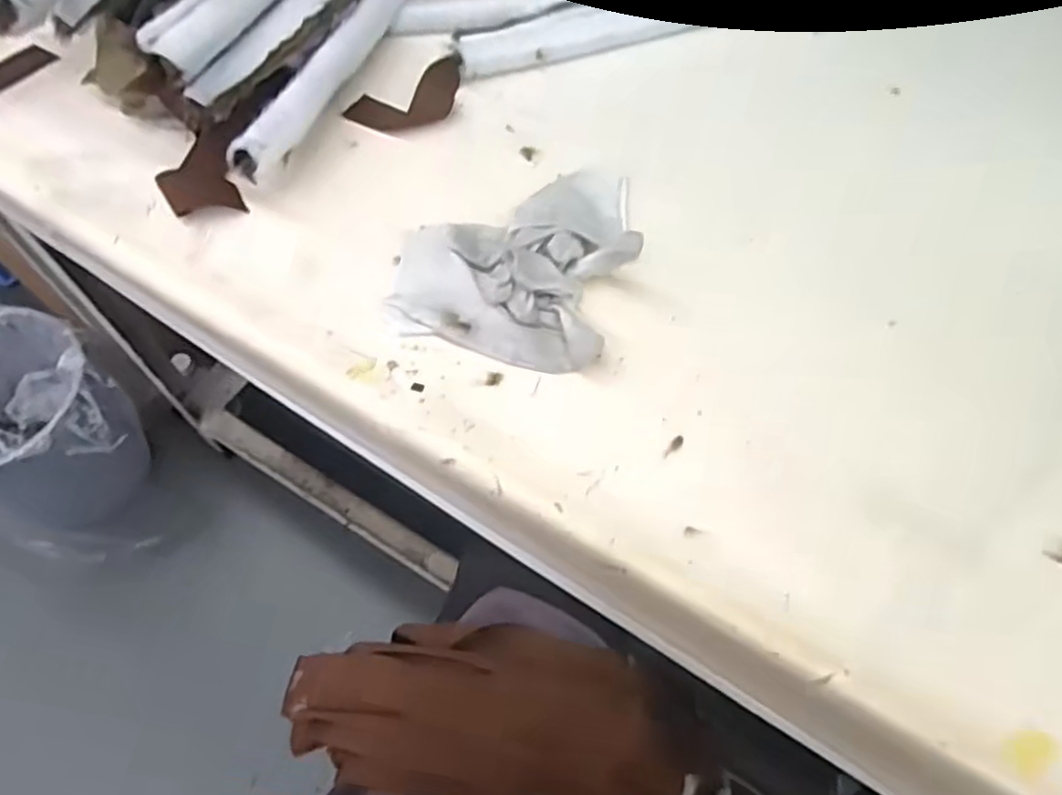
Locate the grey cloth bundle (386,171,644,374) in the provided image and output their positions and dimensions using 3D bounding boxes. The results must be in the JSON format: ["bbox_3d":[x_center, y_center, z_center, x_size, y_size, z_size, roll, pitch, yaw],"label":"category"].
[{"bbox_3d":[-0.010,-0.094,0.444,0.146,0.035,0.164,6,58,4],"label":"grey cloth bundle"}]

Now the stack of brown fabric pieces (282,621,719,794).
[{"bbox_3d":[-0.019,0.205,0.451,0.275,0.109,0.098,4,60,3],"label":"stack of brown fabric pieces"}]

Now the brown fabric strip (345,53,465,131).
[{"bbox_3d":[-0.089,-0.222,0.529,0.092,0.018,0.053,-20,60,-12],"label":"brown fabric strip"}]

